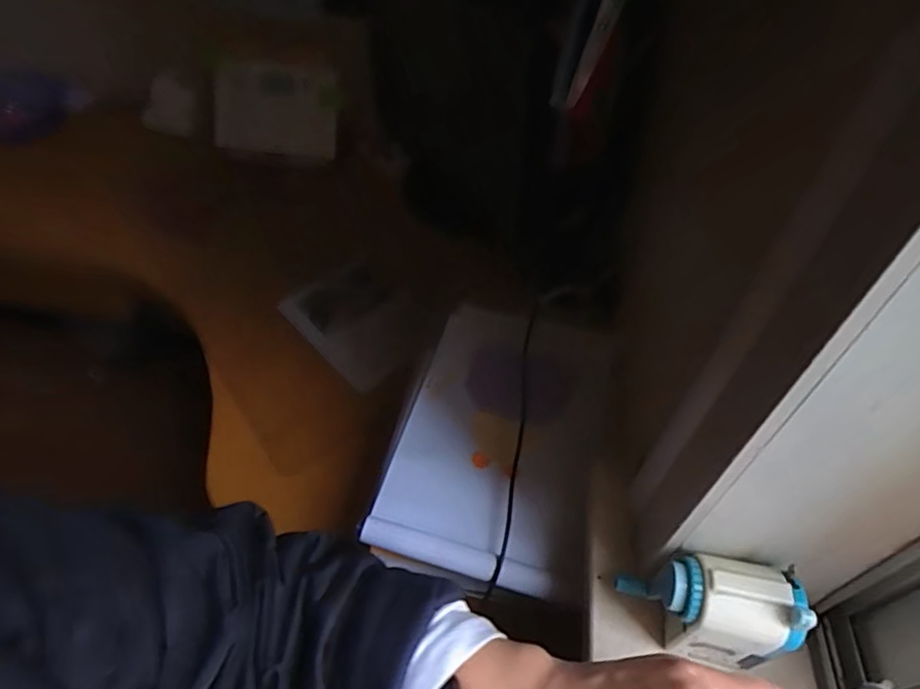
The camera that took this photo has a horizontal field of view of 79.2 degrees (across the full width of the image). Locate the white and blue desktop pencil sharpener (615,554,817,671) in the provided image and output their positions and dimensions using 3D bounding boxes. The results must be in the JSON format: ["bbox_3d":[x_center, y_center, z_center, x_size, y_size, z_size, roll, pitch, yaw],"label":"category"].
[{"bbox_3d":[0.143,0.154,0.328,0.087,0.080,0.043,10,49,6],"label":"white and blue desktop pencil sharpener"}]

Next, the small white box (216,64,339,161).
[{"bbox_3d":[-0.321,-0.404,0.970,0.224,0.137,0.063,4,49,1],"label":"small white box"}]

